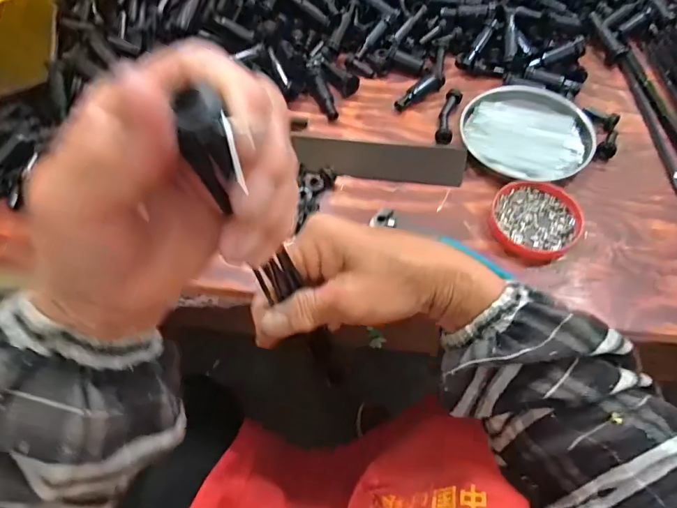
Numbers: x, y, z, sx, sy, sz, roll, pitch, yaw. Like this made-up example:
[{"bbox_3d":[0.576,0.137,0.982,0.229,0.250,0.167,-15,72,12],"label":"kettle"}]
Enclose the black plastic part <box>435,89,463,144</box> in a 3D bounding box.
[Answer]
[{"bbox_3d":[0.122,-0.156,0.506,0.018,0.014,0.084,14,63,9],"label":"black plastic part"}]

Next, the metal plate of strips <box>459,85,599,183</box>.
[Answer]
[{"bbox_3d":[0.201,-0.134,0.493,0.130,0.015,0.142,-1,61,1],"label":"metal plate of strips"}]

